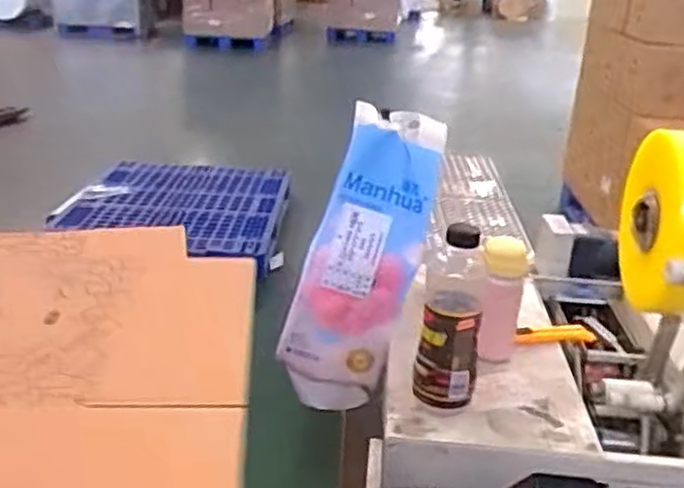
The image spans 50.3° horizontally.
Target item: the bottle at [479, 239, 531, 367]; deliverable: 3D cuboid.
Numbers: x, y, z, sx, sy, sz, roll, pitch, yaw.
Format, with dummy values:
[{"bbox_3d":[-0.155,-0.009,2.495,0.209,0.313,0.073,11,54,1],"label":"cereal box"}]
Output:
[{"bbox_3d":[0.225,0.087,1.035,0.062,0.183,0.070,8,23,12],"label":"bottle"}]

